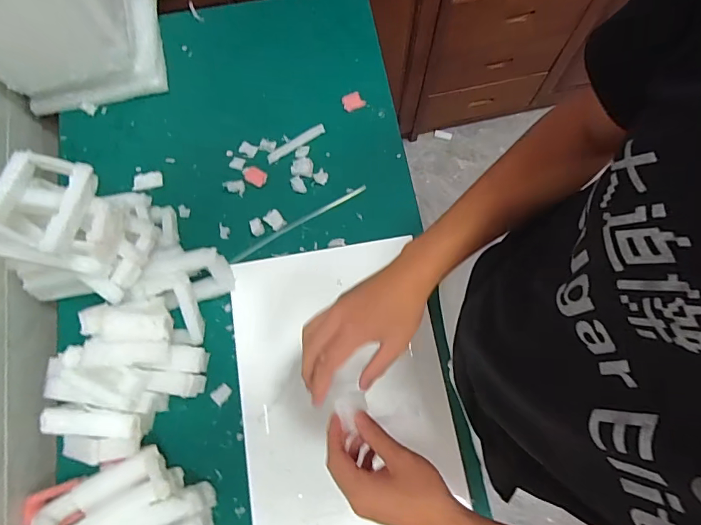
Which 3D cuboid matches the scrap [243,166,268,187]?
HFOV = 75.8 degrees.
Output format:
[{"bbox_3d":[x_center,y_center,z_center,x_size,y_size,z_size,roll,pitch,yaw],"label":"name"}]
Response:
[{"bbox_3d":[-0.162,-0.148,0.765,0.041,0.006,0.029,22,75,7],"label":"scrap"}]

